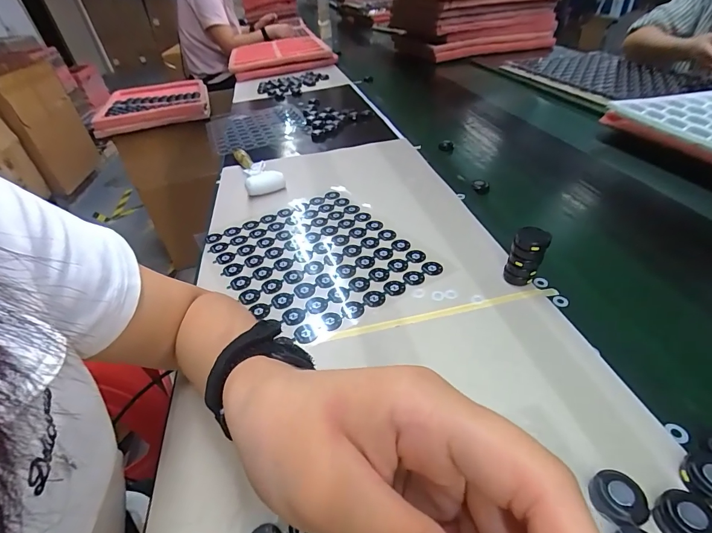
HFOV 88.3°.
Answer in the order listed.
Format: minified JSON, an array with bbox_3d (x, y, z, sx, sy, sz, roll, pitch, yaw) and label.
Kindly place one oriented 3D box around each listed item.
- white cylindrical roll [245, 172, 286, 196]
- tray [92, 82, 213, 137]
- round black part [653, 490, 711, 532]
[{"bbox_3d":[-0.151,-0.139,0.613,0.064,0.027,0.027,-14,39,-10],"label":"white cylindrical roll"},{"bbox_3d":[-0.835,-0.671,1.528,0.413,0.060,0.582,-16,40,-12],"label":"tray"},{"bbox_3d":[0.198,0.151,0.218,0.028,0.013,0.029,-4,39,3],"label":"round black part"}]

